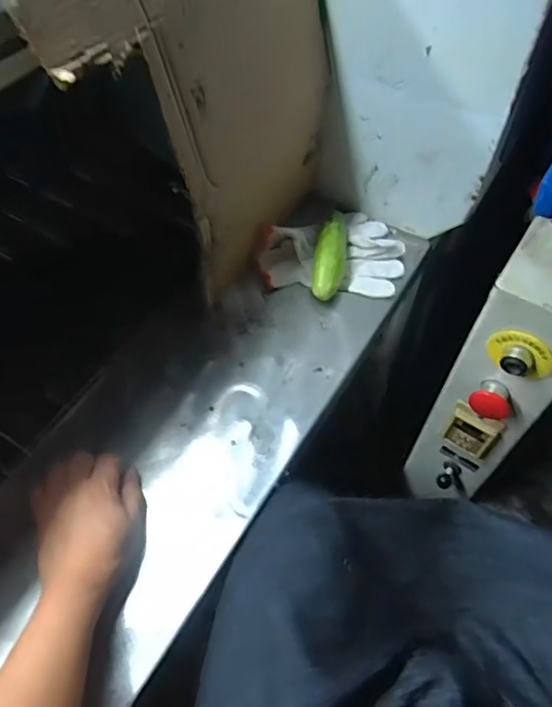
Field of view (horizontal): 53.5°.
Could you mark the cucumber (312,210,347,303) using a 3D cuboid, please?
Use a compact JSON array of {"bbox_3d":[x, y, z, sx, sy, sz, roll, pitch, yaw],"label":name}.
[{"bbox_3d":[0.069,-0.123,0.692,0.039,0.048,0.129,8,56,5],"label":"cucumber"}]

